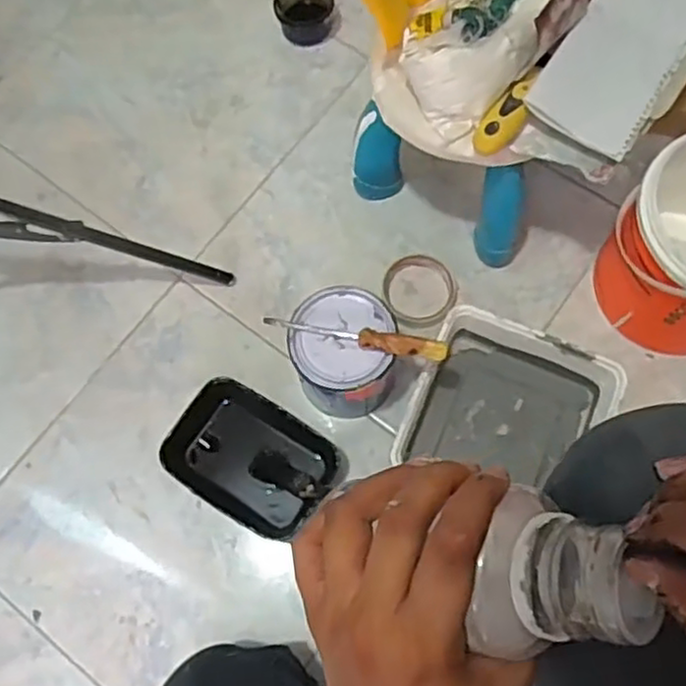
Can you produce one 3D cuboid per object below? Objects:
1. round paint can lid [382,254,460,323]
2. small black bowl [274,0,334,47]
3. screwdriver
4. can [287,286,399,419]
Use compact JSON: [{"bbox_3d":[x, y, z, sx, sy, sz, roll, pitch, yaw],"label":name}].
[{"bbox_3d":[0.091,-0.063,0.834,0.080,0.020,0.078,-1,73,2],"label":"round paint can lid"},{"bbox_3d":[-0.052,-0.445,0.950,0.073,0.043,0.068,-1,73,2],"label":"small black bowl"},{"bbox_3d":[0.011,-0.005,0.689,0.180,0.019,0.019,10,73,10],"label":"screwdriver"},{"bbox_3d":[0.000,0.016,0.756,0.114,0.132,0.116,-19,73,-3],"label":"can"}]

